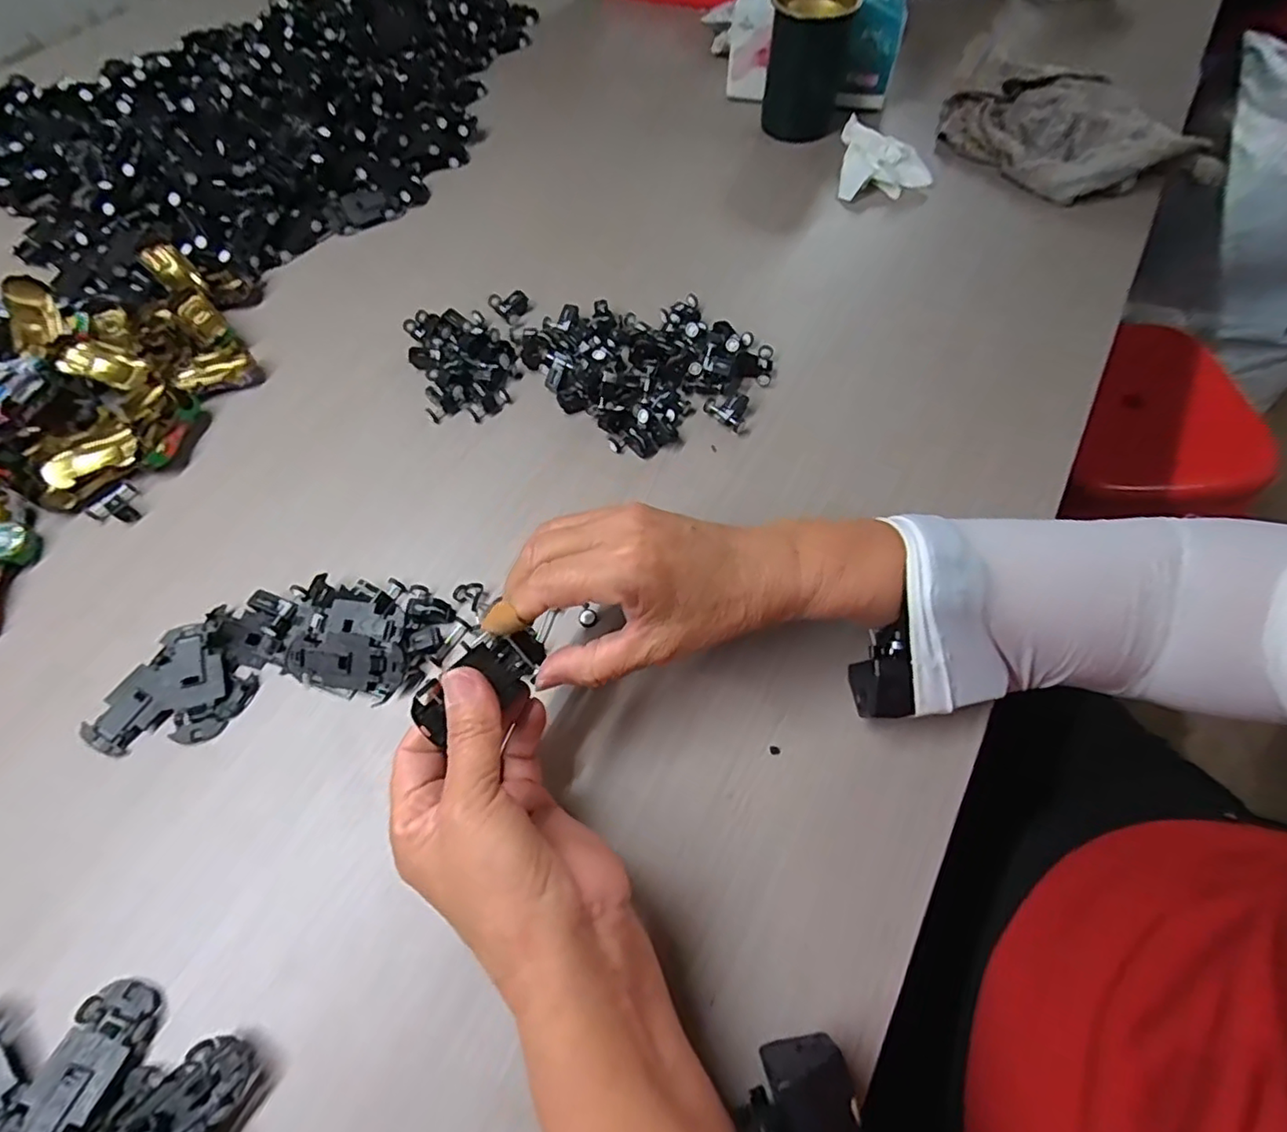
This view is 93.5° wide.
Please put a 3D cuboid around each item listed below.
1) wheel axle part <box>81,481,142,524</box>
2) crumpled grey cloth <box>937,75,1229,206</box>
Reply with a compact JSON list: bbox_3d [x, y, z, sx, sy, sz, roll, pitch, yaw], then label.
[{"bbox_3d":[-0.349,-0.039,0.401,0.025,0.010,0.031,38,68,19],"label":"wheel axle part"},{"bbox_3d":[0.386,-0.369,0.536,0.242,0.057,0.099,22,64,12],"label":"crumpled grey cloth"}]

